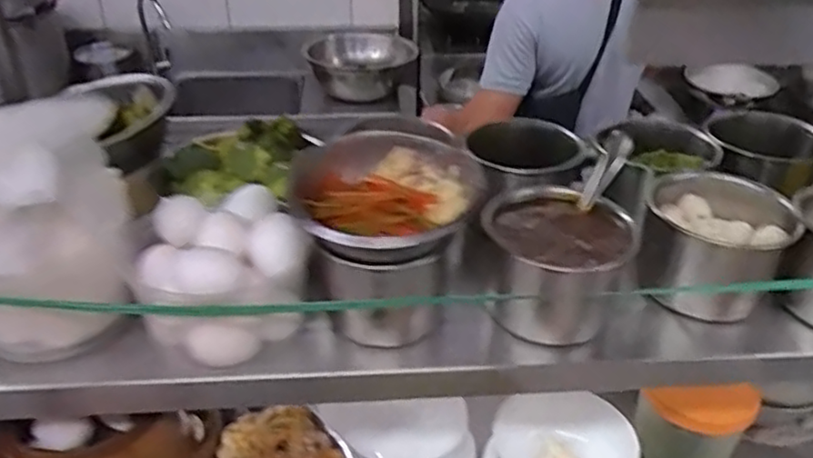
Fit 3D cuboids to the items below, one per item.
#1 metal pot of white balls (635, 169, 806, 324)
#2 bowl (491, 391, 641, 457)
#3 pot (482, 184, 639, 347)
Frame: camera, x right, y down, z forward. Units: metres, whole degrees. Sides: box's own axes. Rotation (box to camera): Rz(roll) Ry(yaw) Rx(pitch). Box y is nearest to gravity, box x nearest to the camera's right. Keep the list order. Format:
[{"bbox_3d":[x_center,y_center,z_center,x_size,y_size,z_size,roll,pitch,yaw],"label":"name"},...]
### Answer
[{"bbox_3d":[0.282,0.011,0.627,0.117,0.095,0.126,0,33,0],"label":"metal pot of white balls"},{"bbox_3d":[0.216,0.307,0.947,0.165,0.085,0.175,0,33,0],"label":"bowl"},{"bbox_3d":[0.127,0.030,0.592,0.113,0.099,0.097,3,33,4],"label":"pot"}]

